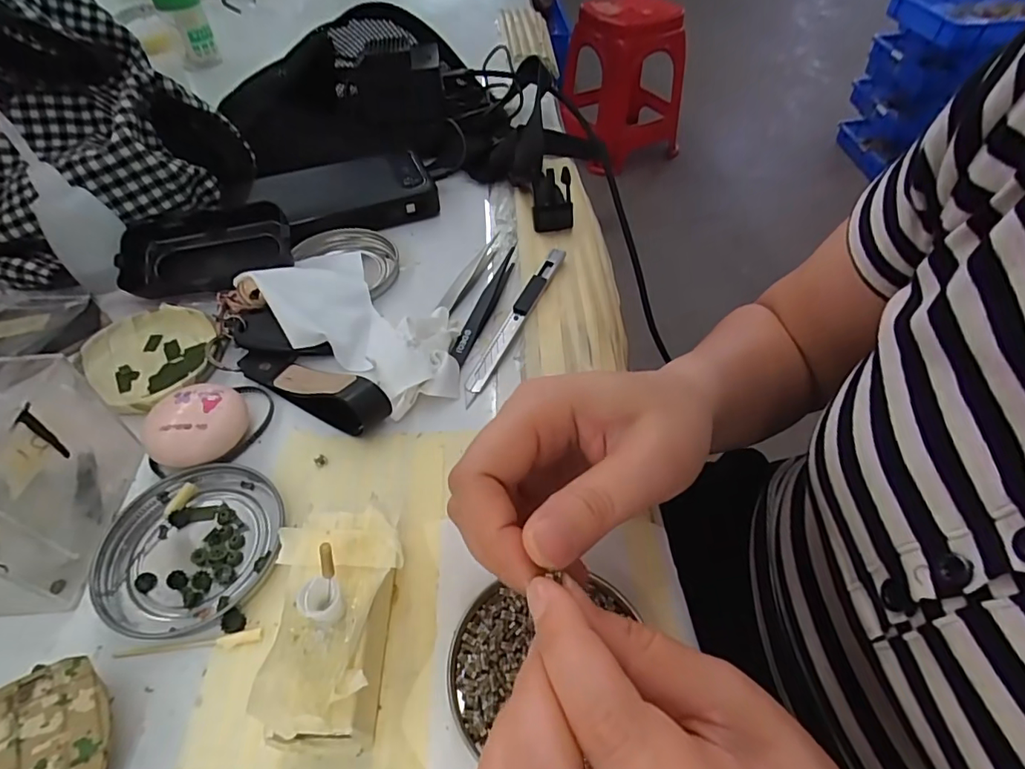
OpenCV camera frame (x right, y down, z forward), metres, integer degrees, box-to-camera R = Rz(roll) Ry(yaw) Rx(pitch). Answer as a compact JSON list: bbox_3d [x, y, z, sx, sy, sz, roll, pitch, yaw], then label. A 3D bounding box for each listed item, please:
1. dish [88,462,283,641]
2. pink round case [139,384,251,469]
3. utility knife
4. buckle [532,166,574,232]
[{"bbox_3d":[-0.148,0.073,0.241,0.074,0.008,0.076,0,50,0],"label":"dish"},{"bbox_3d":[-0.162,0.022,0.272,0.045,0.023,0.041,0,50,0],"label":"pink round case"},{"bbox_3d":[0.002,-0.043,0.329,0.011,0.013,0.134,21,54,17],"label":"utility knife"},{"bbox_3d":[0.030,-0.135,0.383,0.029,0.043,0.007,-2,15,0],"label":"buckle"}]

